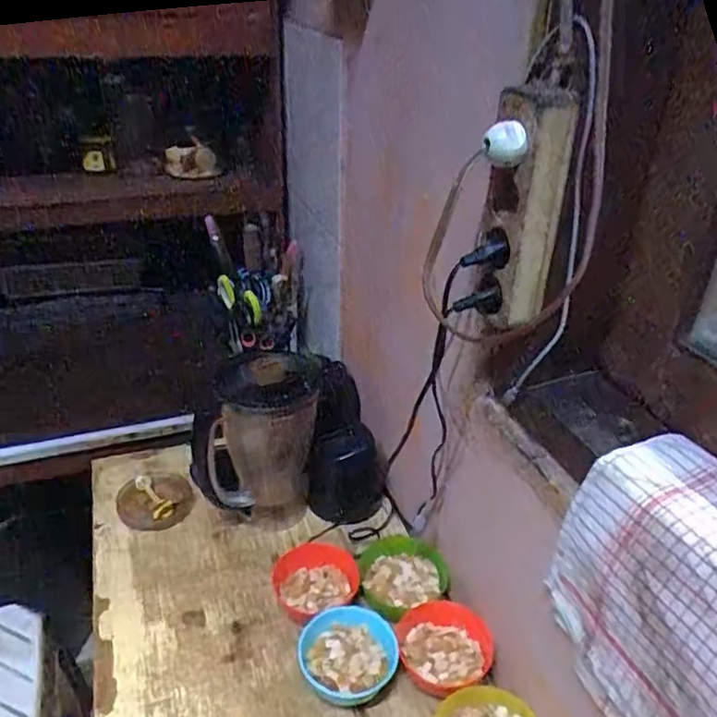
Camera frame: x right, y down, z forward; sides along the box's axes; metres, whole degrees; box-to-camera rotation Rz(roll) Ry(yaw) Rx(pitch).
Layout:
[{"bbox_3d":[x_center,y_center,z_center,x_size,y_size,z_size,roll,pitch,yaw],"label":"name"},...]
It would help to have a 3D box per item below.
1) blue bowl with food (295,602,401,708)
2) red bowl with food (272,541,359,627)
[{"bbox_3d":[-0.013,0.357,0.755,0.112,0.040,0.114,3,30,-2],"label":"blue bowl with food"},{"bbox_3d":[-0.052,0.302,0.836,0.109,0.050,0.101,3,30,-2],"label":"red bowl with food"}]

